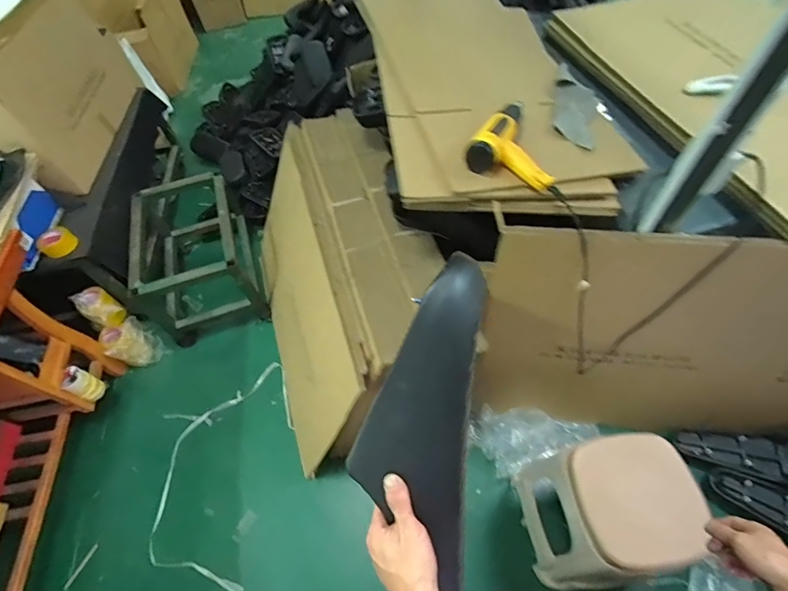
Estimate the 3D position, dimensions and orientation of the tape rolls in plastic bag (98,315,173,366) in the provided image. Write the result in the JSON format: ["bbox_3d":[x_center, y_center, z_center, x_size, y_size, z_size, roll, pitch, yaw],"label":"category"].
[{"bbox_3d":[-1.084,0.198,1.657,0.156,0.160,0.159,36,66,24],"label":"tape rolls in plastic bag"}]

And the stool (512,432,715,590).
[{"bbox_3d":[0.554,0.581,1.068,0.306,0.426,0.285,-8,56,-1],"label":"stool"}]

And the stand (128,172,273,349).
[{"bbox_3d":[-0.862,-0.208,1.764,0.382,0.348,0.653,-19,57,-8],"label":"stand"}]

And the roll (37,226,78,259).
[{"bbox_3d":[-1.222,-0.192,1.455,0.108,0.062,0.108,-2,56,3],"label":"roll"}]

